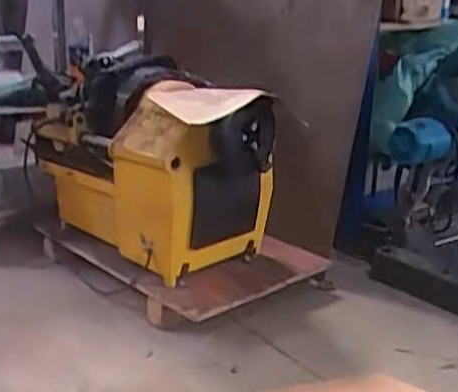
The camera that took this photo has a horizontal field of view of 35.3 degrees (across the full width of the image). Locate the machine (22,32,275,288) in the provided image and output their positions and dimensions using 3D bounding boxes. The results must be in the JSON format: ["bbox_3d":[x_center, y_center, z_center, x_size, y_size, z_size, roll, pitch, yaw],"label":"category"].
[{"bbox_3d":[-0.196,-0.082,1.737,0.334,0.441,0.639,-15,26,-40],"label":"machine"}]

